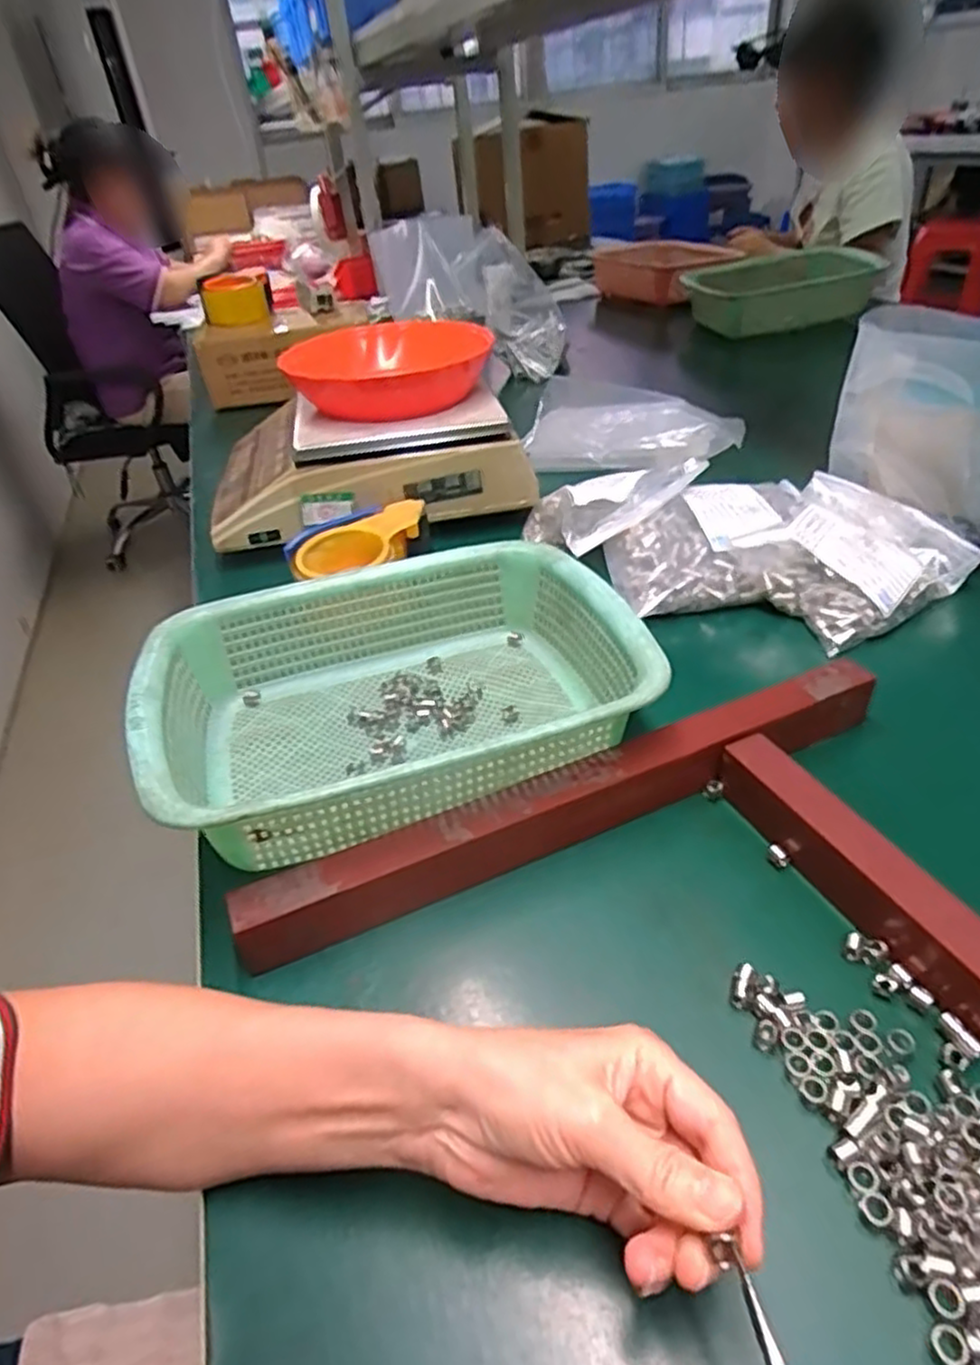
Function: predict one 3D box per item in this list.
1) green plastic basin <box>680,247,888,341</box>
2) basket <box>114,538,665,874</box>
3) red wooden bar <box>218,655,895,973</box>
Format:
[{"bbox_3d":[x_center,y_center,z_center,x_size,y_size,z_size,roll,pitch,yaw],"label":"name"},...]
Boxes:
[{"bbox_3d":[0.465,-0.631,1.188,0.302,0.093,0.222,10,41,22],"label":"green plastic basin"},{"bbox_3d":[-0.056,0.003,0.458,0.288,0.077,0.219,-16,39,-11],"label":"basket"},{"bbox_3d":[0.055,0.067,0.415,0.392,0.046,0.030,-19,39,-14],"label":"red wooden bar"}]

